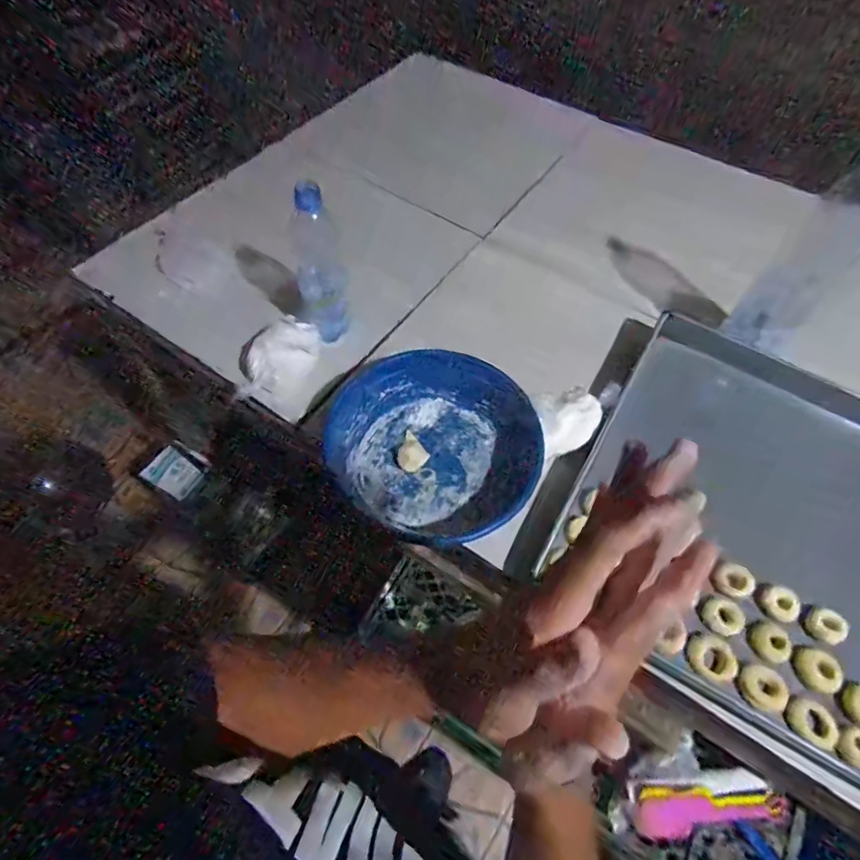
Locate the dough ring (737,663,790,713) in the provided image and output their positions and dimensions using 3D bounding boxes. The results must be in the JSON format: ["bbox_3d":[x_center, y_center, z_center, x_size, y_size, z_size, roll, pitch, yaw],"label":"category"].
[{"bbox_3d":[0.358,0.277,0.538,0.039,0.016,0.047,-34,65,-18],"label":"dough ring"}]

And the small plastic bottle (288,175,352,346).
[{"bbox_3d":[-0.146,-0.211,0.661,0.056,0.199,0.070,-2,60,-1],"label":"small plastic bottle"}]

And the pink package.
[{"bbox_3d":[0.335,0.446,0.599,0.186,0.031,0.062,-5,60,-2],"label":"pink package"}]

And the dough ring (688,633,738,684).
[{"bbox_3d":[0.312,0.250,0.550,0.047,0.023,0.047,0,60,1],"label":"dough ring"}]

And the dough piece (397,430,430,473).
[{"bbox_3d":[-0.028,0.030,0.659,0.040,0.015,0.049,-35,65,-18],"label":"dough piece"}]

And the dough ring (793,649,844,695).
[{"bbox_3d":[0.419,0.259,0.539,0.037,0.019,0.042,-2,60,-1],"label":"dough ring"}]

